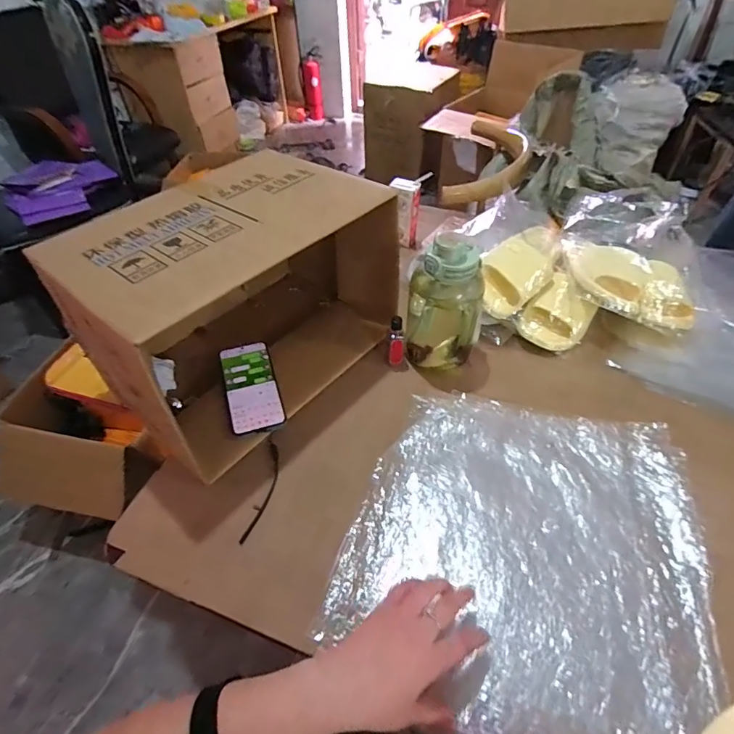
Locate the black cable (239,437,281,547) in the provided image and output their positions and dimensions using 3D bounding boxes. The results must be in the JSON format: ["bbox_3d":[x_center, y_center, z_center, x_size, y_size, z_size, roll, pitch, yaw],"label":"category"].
[{"bbox_3d":[-0.135,0.160,0.576,0.024,0.012,0.140,3,46,7],"label":"black cable"}]

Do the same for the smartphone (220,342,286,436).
[{"bbox_3d":[-0.175,0.026,0.662,0.073,0.009,0.164,-12,51,-15],"label":"smartphone"}]

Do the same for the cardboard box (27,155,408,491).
[{"bbox_3d":[-0.186,-0.107,0.652,0.296,0.245,0.406,32,56,29],"label":"cardboard box"}]

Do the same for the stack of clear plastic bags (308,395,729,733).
[{"bbox_3d":[0.183,0.214,0.520,0.388,0.023,0.425,14,48,17],"label":"stack of clear plastic bags"}]

